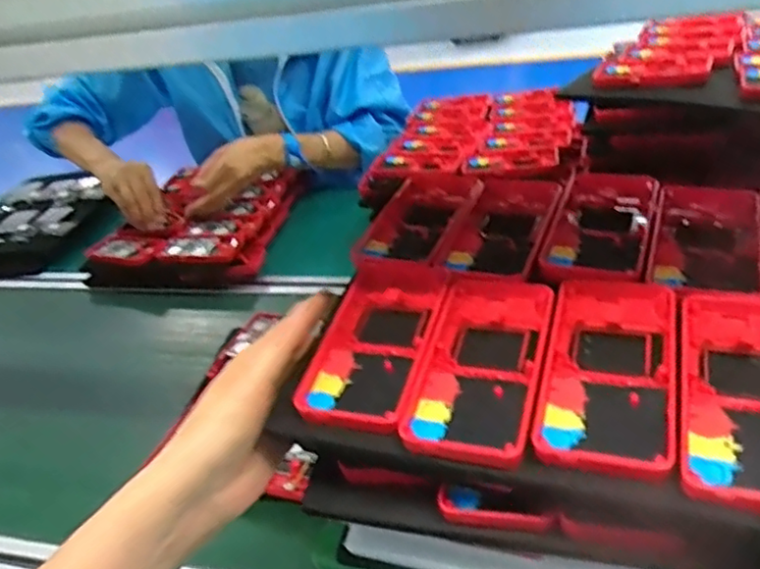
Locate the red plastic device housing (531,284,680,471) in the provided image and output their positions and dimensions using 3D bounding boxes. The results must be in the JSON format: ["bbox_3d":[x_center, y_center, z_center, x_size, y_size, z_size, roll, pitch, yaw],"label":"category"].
[{"bbox_3d":[0.120,0.039,0.338,0.061,0.025,0.133,9,35,18],"label":"red plastic device housing"}]

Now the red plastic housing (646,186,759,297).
[{"bbox_3d":[0.205,-0.027,0.402,0.062,0.021,0.109,12,35,21],"label":"red plastic housing"}]

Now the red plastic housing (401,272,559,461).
[{"bbox_3d":[0.058,0.041,0.356,0.062,0.023,0.130,9,34,17],"label":"red plastic housing"}]

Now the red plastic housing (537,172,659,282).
[{"bbox_3d":[0.152,-0.040,0.442,0.061,0.026,0.121,12,35,21],"label":"red plastic housing"}]

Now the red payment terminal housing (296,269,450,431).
[{"bbox_3d":[-0.002,0.033,0.379,0.064,0.025,0.118,8,34,16],"label":"red payment terminal housing"}]

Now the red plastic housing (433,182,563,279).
[{"bbox_3d":[0.082,-0.036,0.450,0.067,0.030,0.115,11,35,20],"label":"red plastic housing"}]

